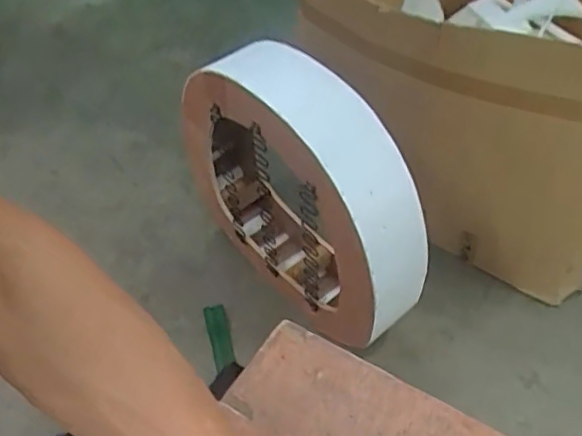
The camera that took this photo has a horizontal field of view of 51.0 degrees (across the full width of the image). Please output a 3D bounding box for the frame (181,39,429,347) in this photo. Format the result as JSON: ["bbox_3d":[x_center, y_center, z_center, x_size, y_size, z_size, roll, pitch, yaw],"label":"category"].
[{"bbox_3d":[0.003,-0.060,1.312,0.164,0.608,0.665,-32,53,-21],"label":"frame"}]

